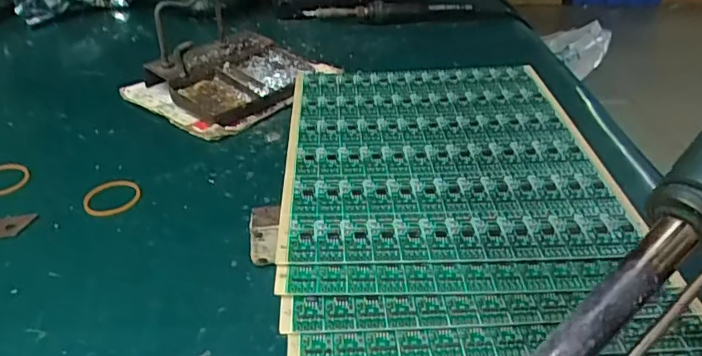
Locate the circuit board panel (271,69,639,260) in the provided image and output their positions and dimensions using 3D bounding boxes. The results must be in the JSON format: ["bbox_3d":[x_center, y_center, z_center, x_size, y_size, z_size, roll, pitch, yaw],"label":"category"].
[{"bbox_3d":[0.049,-0.020,0.311,0.165,0.004,0.190,-1,34,-1],"label":"circuit board panel"}]

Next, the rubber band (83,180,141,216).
[{"bbox_3d":[-0.149,0.011,0.344,0.033,0.004,0.034,-8,36,-12],"label":"rubber band"}]

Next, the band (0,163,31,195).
[{"bbox_3d":[-0.224,0.001,0.354,0.032,0.005,0.031,1,35,0],"label":"band"}]

